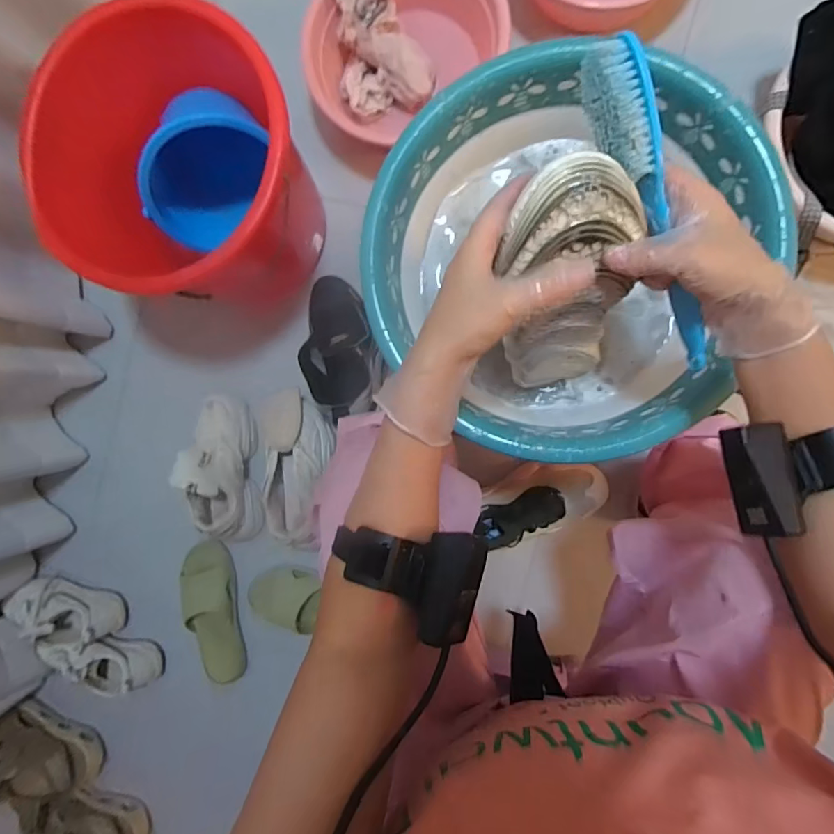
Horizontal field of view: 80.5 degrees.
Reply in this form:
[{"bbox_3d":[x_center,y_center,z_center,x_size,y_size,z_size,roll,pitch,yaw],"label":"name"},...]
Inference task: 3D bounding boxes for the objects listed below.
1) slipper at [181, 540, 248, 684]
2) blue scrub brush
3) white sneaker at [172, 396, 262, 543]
[{"bbox_3d":[-0.358,0.344,0.864,0.085,0.046,0.255,-3,91,7],"label":"slipper"},{"bbox_3d":[0.170,-0.143,0.352,0.036,0.030,0.231,-25,108,7],"label":"blue scrub brush"},{"bbox_3d":[-0.321,0.085,0.796,0.081,0.114,0.230,-7,91,7],"label":"white sneaker"}]

